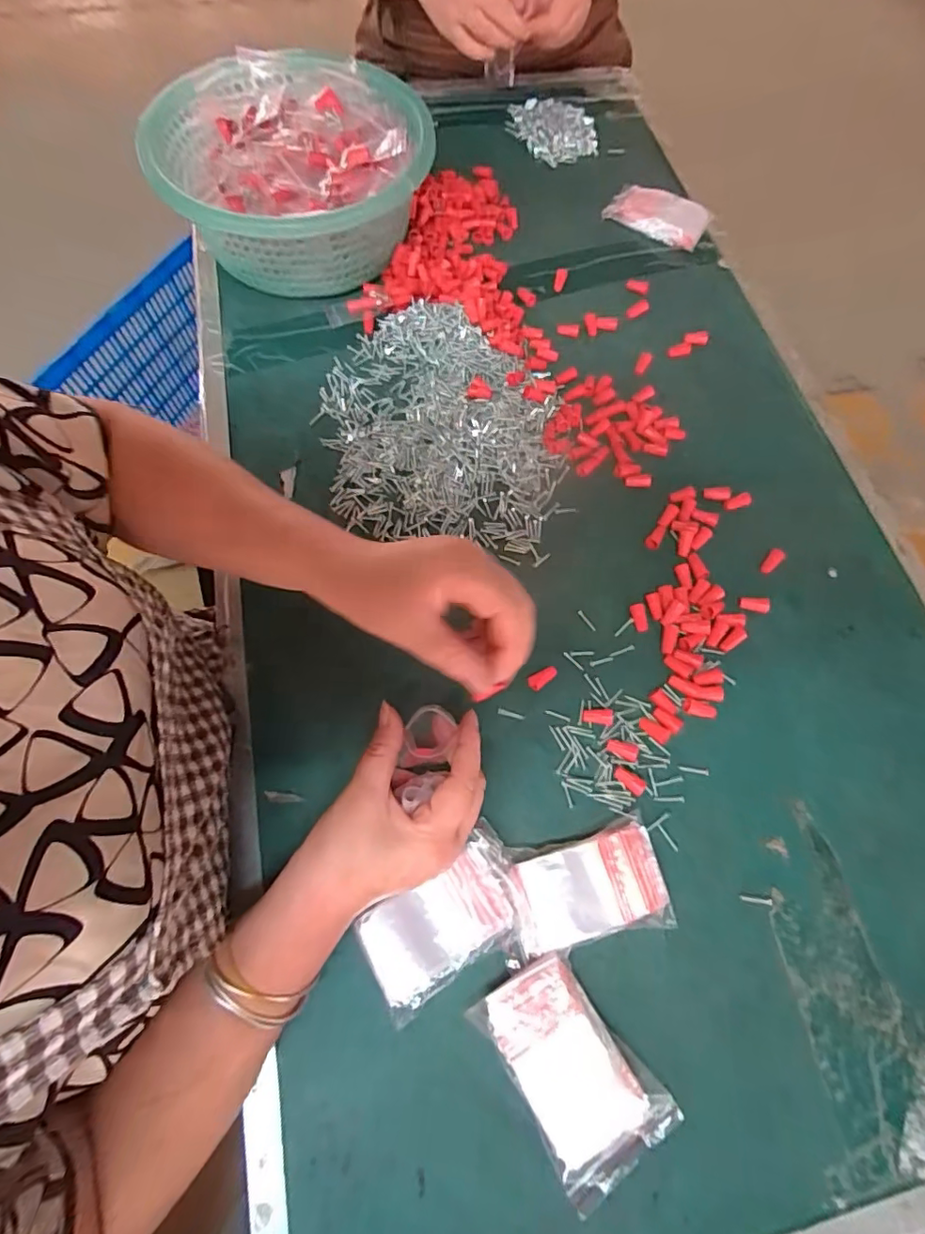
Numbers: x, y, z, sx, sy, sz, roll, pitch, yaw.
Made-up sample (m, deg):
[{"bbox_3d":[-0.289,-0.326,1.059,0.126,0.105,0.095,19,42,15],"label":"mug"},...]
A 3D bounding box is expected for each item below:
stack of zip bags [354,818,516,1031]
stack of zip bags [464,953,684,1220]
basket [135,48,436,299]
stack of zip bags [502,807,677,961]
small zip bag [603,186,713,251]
[{"bbox_3d":[-0.010,0.196,0.353,0.109,0.016,0.061,-33,72,-15],"label":"stack of zip bags"},{"bbox_3d":[0.063,0.267,0.323,0.071,0.024,0.114,-34,73,-16],"label":"stack of zip bags"},{"bbox_3d":[-0.169,-0.451,0.568,0.262,0.099,0.258,1,67,-3],"label":"basket"},{"bbox_3d":[0.084,0.178,0.361,0.102,0.015,0.065,-9,68,-7],"label":"stack of zip bags"},{"bbox_3d":[0.231,-0.477,0.643,0.113,0.023,0.068,26,68,8],"label":"small zip bag"}]

